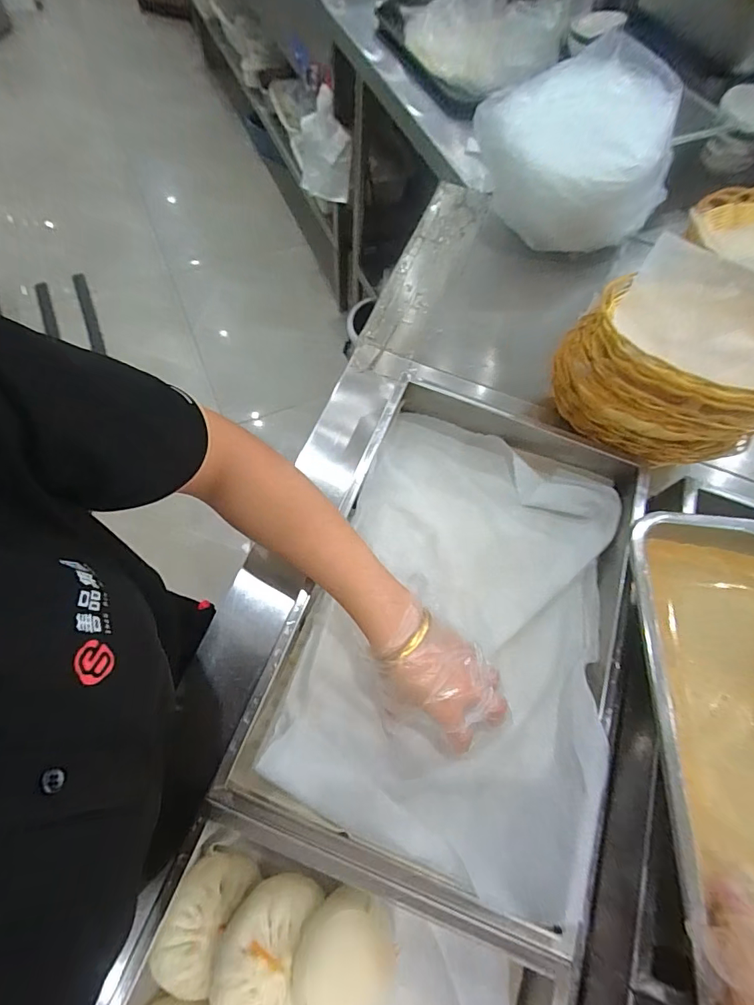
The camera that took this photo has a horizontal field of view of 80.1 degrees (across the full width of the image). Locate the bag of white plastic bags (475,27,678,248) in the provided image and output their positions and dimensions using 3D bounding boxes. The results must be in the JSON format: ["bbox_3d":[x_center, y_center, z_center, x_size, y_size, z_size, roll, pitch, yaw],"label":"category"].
[{"bbox_3d":[0.278,-0.493,0.644,0.276,0.169,0.158,13,67,1],"label":"bag of white plastic bags"}]

